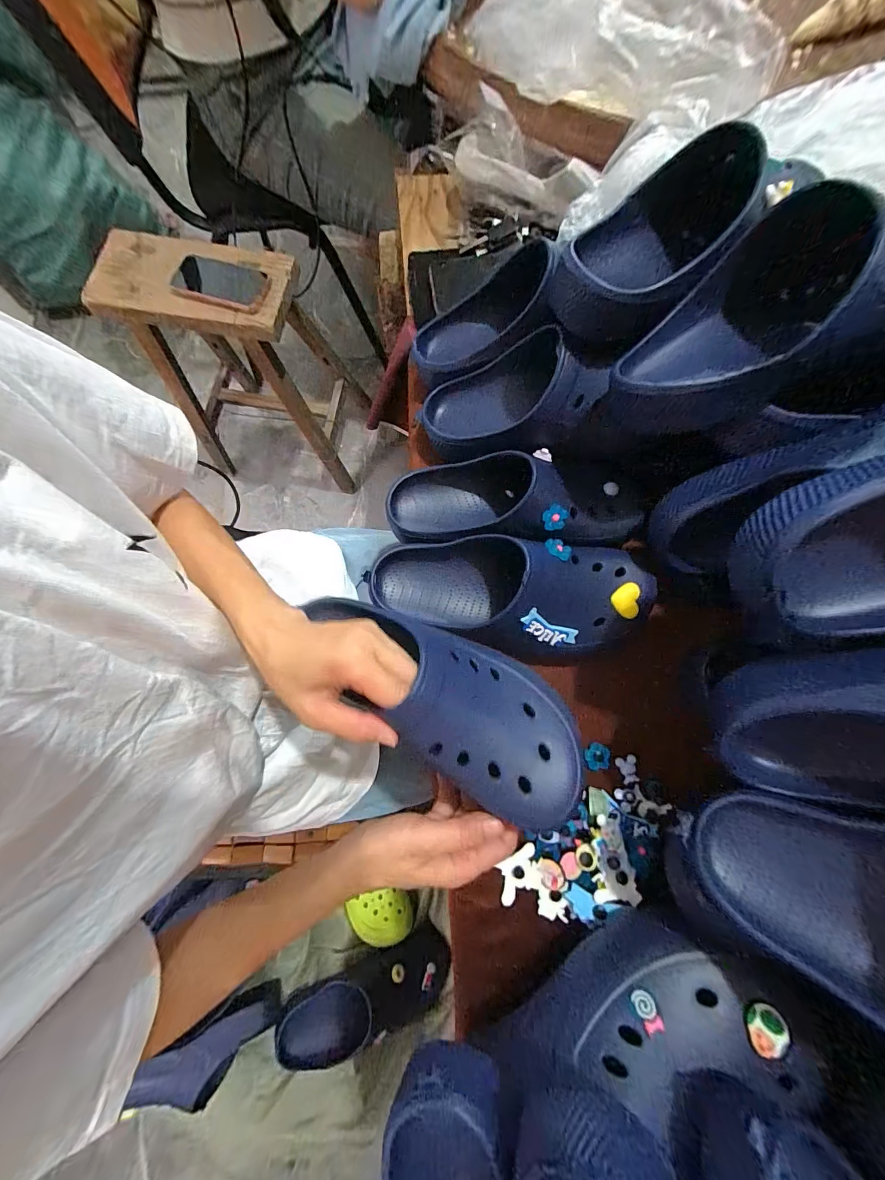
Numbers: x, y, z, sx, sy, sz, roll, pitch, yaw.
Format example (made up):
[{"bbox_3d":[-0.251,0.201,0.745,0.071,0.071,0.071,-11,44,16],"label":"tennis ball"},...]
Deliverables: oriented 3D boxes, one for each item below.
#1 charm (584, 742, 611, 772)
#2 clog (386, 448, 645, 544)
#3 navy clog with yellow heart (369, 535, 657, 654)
[{"bbox_3d":[0.153,0.165,0.382,0.024,0.005,0.025,0,79,2],"label":"charm"},{"bbox_3d":[0.068,-0.088,0.384,0.242,0.076,0.088,-2,79,1],"label":"clog"},{"bbox_3d":[0.064,0.002,0.360,0.265,0.080,0.103,2,79,2],"label":"navy clog with yellow heart"}]

